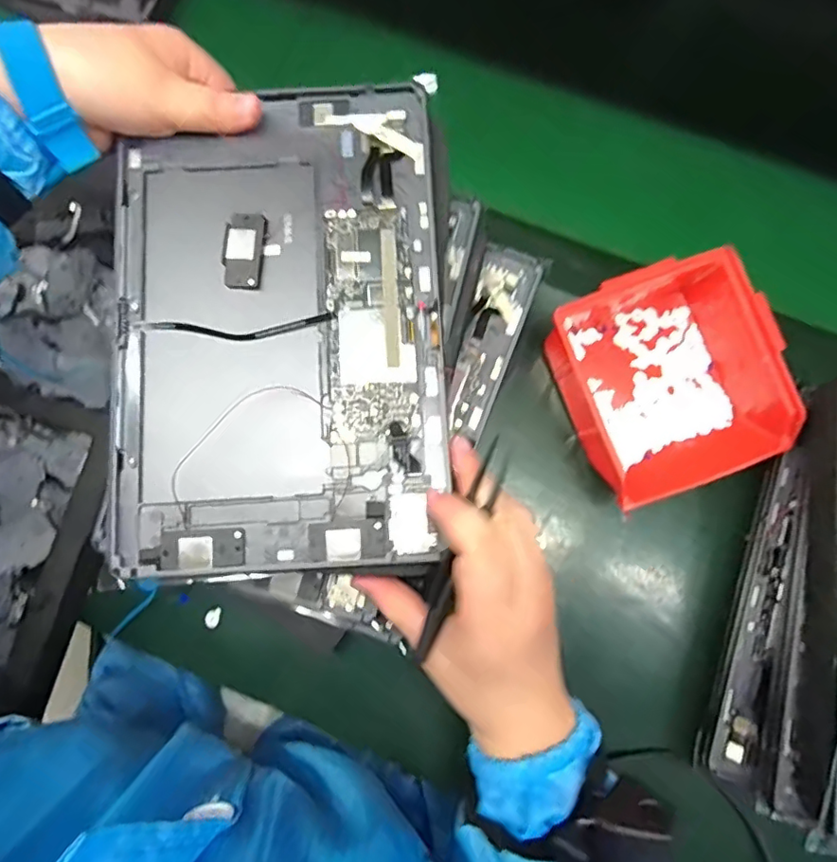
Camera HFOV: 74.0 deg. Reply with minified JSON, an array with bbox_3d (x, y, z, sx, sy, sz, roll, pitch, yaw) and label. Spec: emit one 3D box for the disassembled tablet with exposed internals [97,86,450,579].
[{"bbox_3d":[-0.072,-0.057,0.289,0.172,0.015,0.249,-1,80,-1],"label":"disassembled tablet with exposed internals"}]

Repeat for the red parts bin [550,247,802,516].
[{"bbox_3d":[0.171,-0.034,0.369,0.134,0.074,0.136,-22,81,-4],"label":"red parts bin"}]

